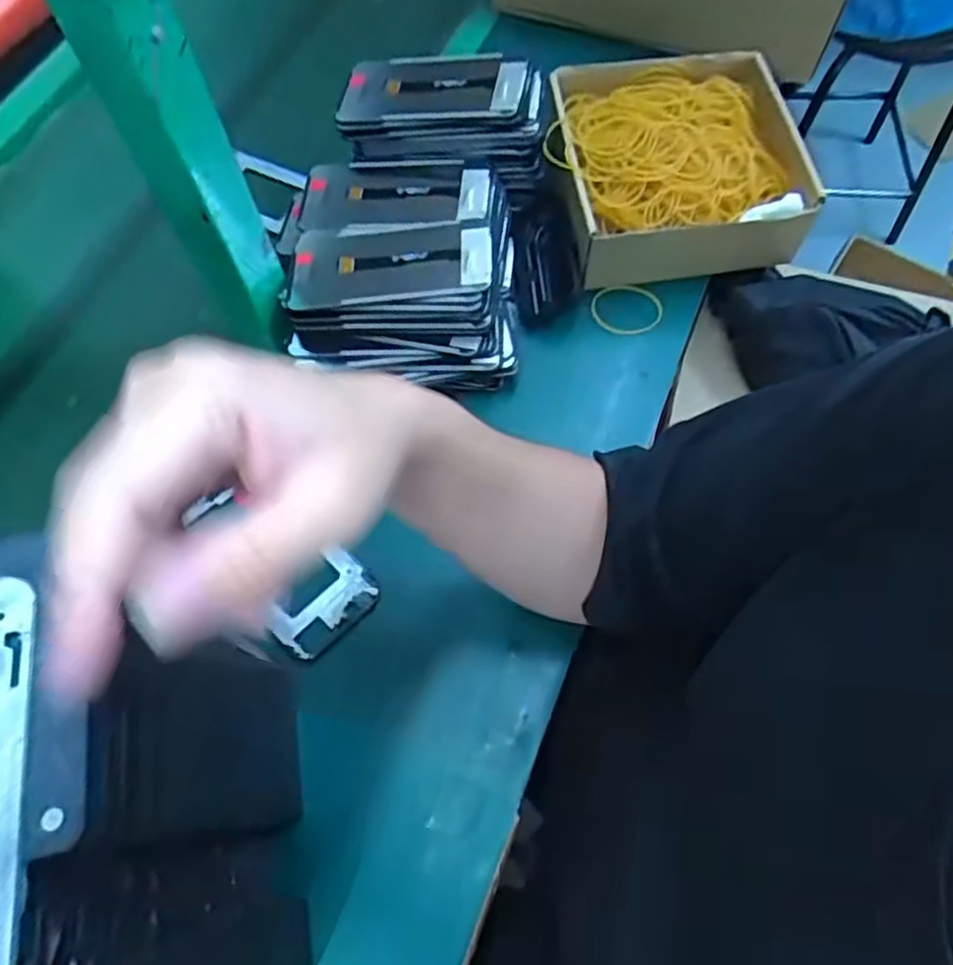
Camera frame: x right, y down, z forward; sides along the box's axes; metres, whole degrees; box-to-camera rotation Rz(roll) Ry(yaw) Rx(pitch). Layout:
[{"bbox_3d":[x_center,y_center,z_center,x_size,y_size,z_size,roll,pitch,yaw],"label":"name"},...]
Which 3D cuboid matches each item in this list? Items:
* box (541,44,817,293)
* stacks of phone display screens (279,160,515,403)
[{"bbox_3d":[0.170,-0.267,0.595,0.221,0.075,0.203,-9,66,-4],"label":"box"},{"bbox_3d":[-0.066,-0.177,0.555,0.187,0.076,0.197,0,65,0],"label":"stacks of phone display screens"}]

